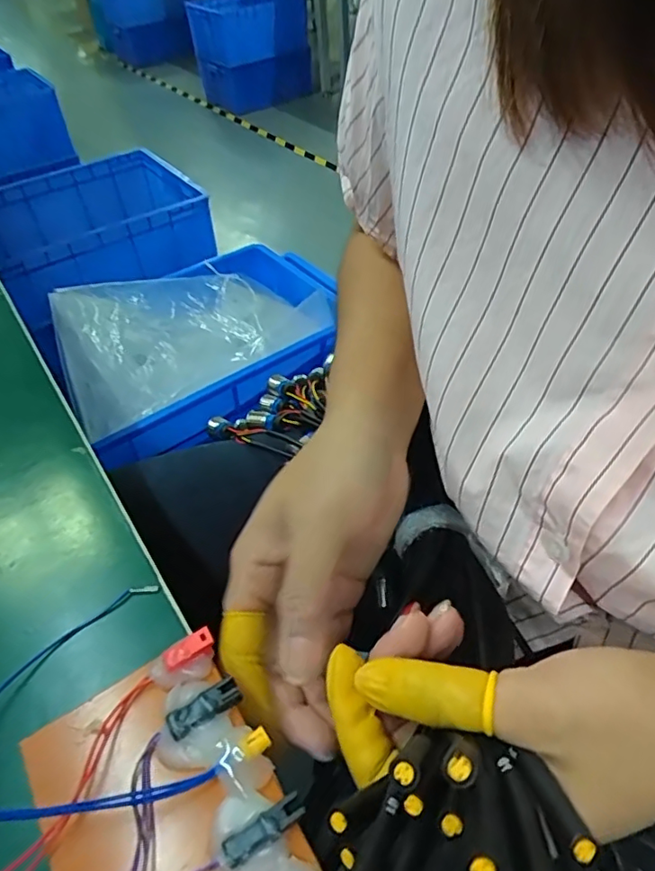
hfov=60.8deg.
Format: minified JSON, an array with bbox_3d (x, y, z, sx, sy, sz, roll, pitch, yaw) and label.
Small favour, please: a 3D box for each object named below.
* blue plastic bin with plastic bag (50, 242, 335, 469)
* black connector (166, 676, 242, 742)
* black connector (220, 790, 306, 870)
[{"bbox_3d":[-0.190,-0.155,0.824,0.399,0.128,0.273,-30,50,-22],"label":"blue plastic bin with plastic bag"},{"bbox_3d":[-0.045,0.097,0.199,0.025,0.005,0.010,-23,48,-17],"label":"black connector"},{"bbox_3d":[-0.020,0.122,0.173,0.027,0.005,0.008,-25,49,-19],"label":"black connector"}]

